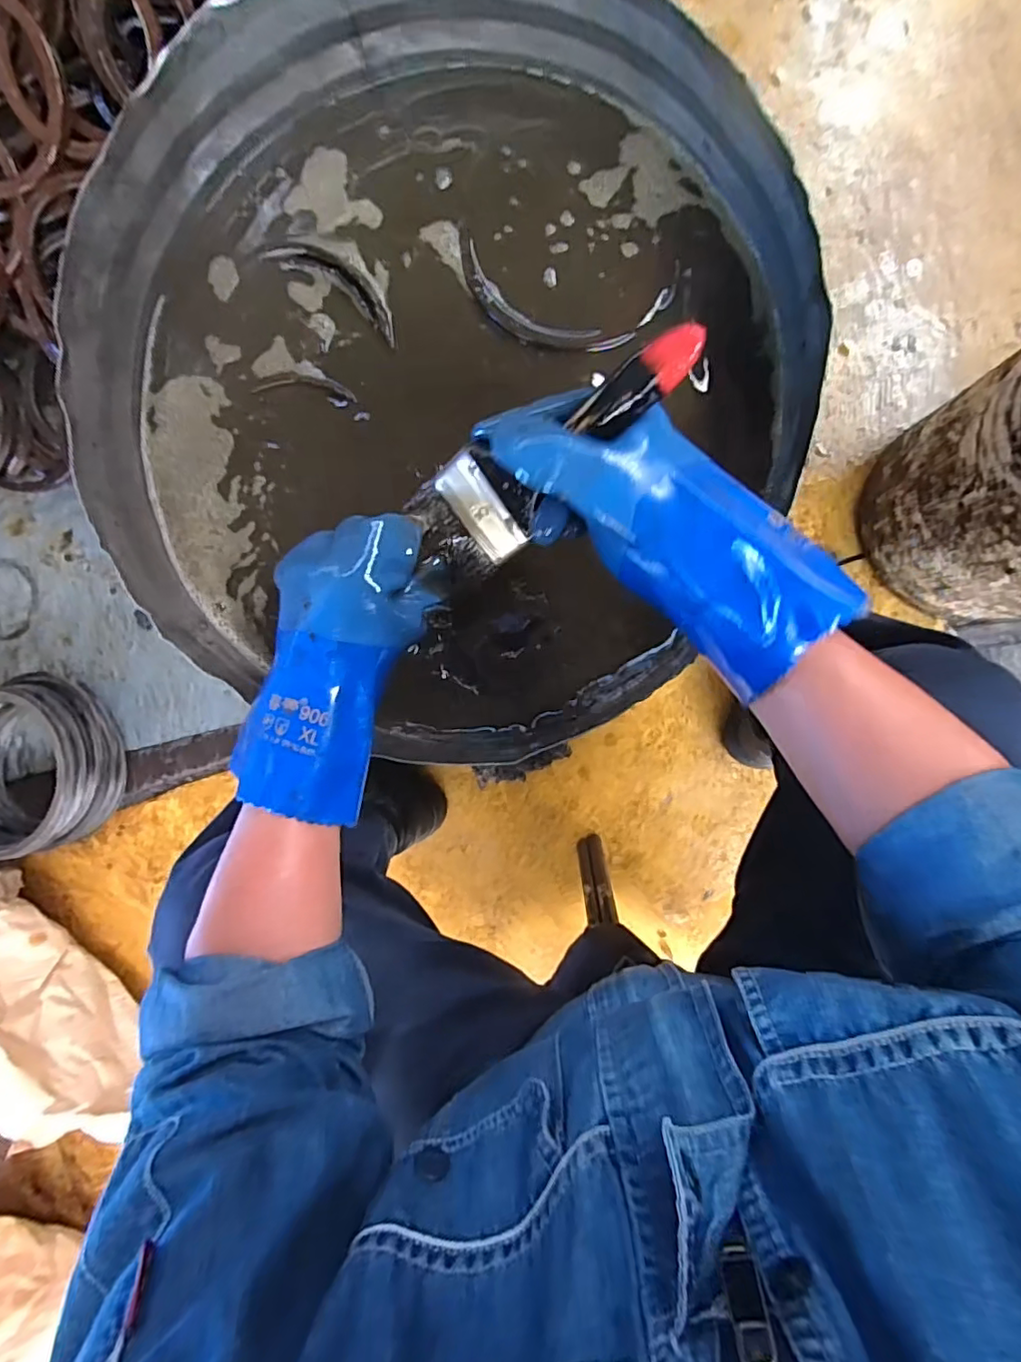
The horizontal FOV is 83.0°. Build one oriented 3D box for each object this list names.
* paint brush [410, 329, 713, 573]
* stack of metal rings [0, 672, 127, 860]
[{"bbox_3d":[0.016,-0.124,0.325,0.194,0.029,0.062,-27,85,33],"label":"paint brush"},{"bbox_3d":[-0.633,0.106,0.758,0.203,0.098,0.223,-1,93,6],"label":"stack of metal rings"}]

